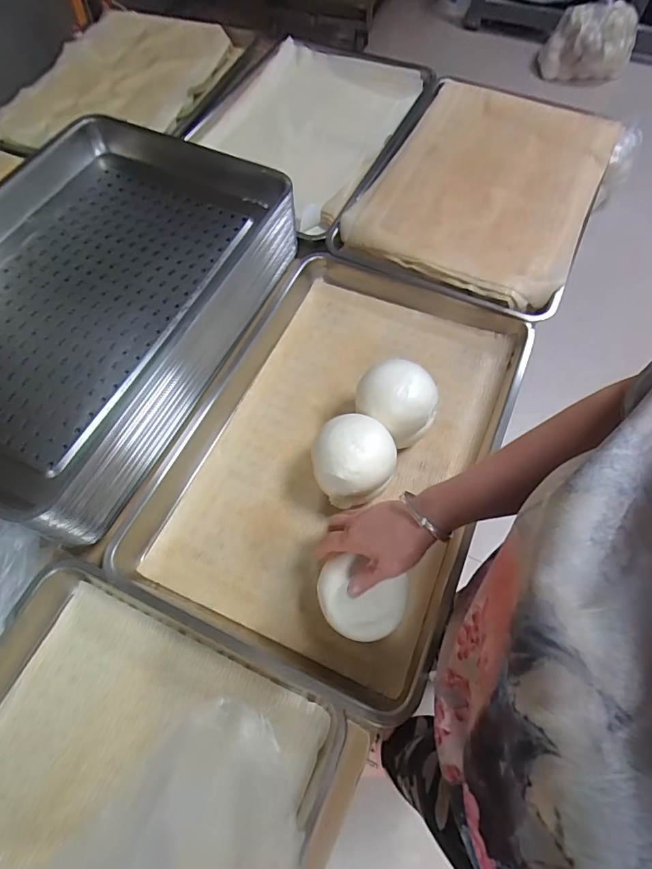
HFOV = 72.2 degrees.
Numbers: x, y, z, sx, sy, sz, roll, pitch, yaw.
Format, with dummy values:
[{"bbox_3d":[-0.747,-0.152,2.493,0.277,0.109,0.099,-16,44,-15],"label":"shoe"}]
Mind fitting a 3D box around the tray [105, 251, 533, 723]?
[{"bbox_3d":[0.018,-0.015,0.597,0.400,0.113,0.577,21,65,13],"label":"tray"}]

